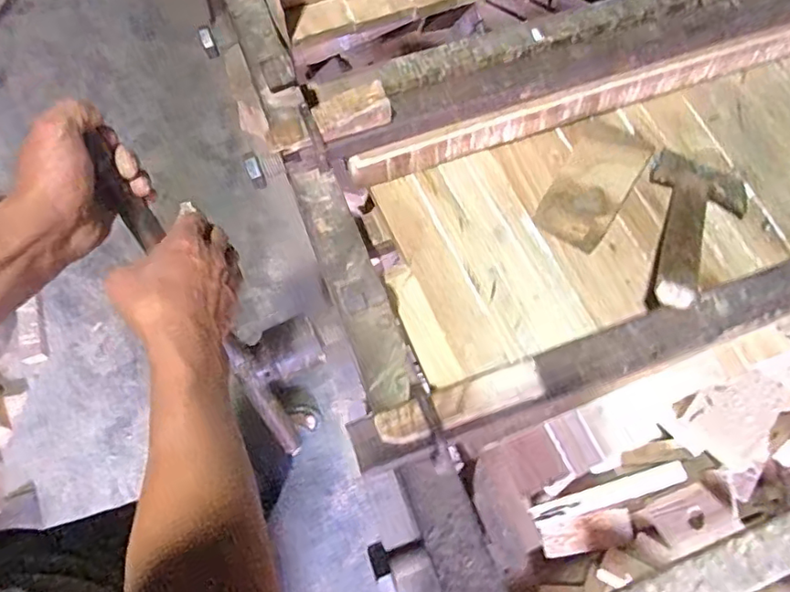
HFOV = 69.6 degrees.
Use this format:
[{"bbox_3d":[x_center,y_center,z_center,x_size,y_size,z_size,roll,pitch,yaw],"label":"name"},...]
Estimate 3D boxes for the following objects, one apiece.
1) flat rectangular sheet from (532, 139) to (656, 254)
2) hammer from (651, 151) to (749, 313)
[{"bbox_3d":[0.249,-0.139,0.714,0.084,0.031,0.164,33,70,14],"label":"flat rectangular sheet"},{"bbox_3d":[0.330,-0.077,0.633,0.115,0.033,0.275,28,46,12],"label":"hammer"}]

